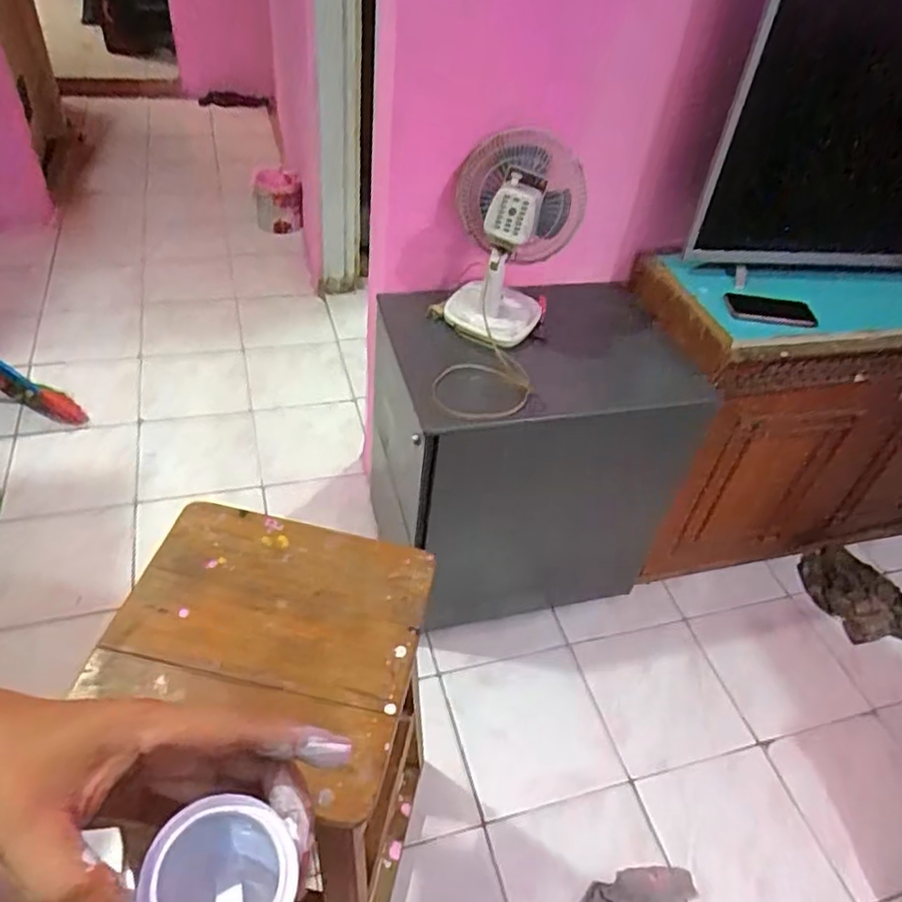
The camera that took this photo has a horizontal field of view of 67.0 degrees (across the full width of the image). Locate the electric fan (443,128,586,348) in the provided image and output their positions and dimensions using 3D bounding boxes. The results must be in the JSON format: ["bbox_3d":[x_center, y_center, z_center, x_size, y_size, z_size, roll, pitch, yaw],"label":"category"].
[{"bbox_3d":[0.107,-0.363,1.175,0.219,0.316,0.186,11,44,4],"label":"electric fan"}]

